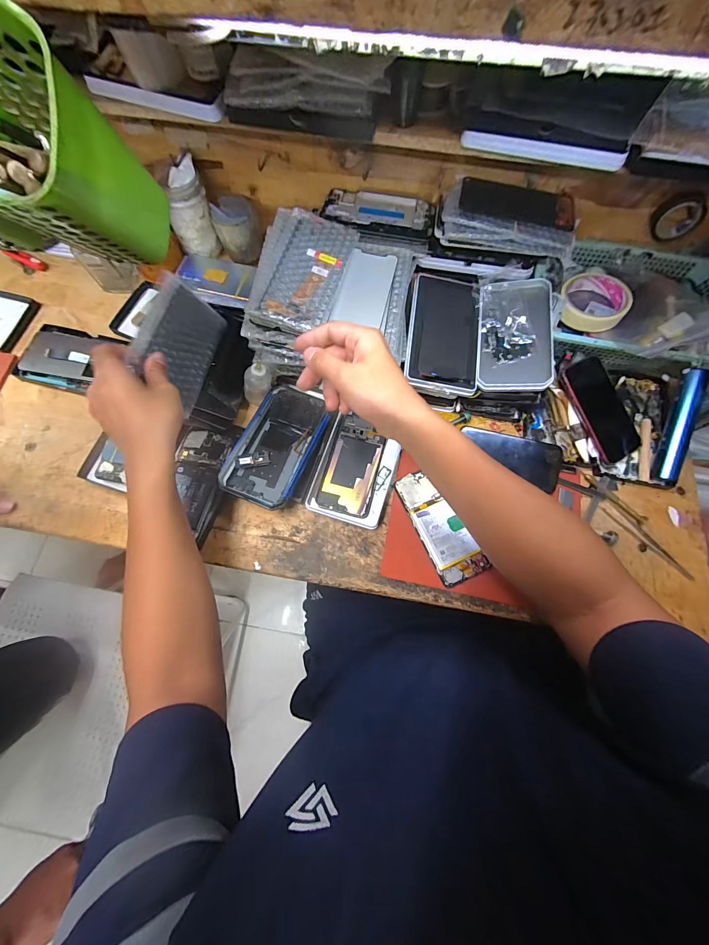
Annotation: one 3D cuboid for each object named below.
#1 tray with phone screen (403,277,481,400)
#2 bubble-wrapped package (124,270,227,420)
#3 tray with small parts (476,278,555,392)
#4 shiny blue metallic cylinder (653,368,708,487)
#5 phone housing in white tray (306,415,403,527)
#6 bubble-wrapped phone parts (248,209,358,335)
[{"bbox_3d":[0.128,-0.197,0.473,0.098,0.019,0.167,6,73,2],"label":"tray with phone screen"},{"bbox_3d":[-0.217,-0.164,0.416,0.012,0.089,0.151,-4,65,32],"label":"bubble-wrapped package"},{"bbox_3d":[0.225,-0.194,0.463,0.094,0.021,0.165,8,73,3],"label":"tray with small parts"},{"bbox_3d":[0.448,-0.062,0.454,0.027,0.023,0.156,12,95,3],"label":"shiny blue metallic cylinder"},{"bbox_3d":[0.003,-0.004,0.464,0.103,0.018,0.147,17,73,5],"label":"phone housing in white tray"},{"bbox_3d":[-0.071,-0.253,0.413,0.111,0.020,0.169,16,73,5],"label":"bubble-wrapped phone parts"}]

